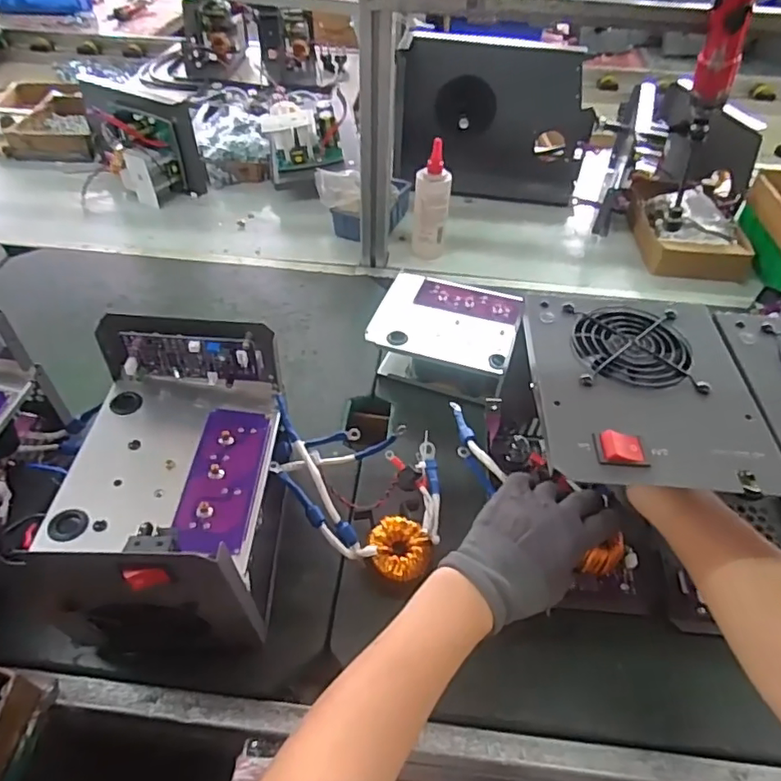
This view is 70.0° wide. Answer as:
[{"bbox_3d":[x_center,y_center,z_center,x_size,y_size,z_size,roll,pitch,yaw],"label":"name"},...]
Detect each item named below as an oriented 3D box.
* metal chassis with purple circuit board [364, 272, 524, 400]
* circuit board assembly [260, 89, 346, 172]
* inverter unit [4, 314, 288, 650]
[{"bbox_3d":[0.069,-0.067,0.707,0.166,0.077,0.138,16,49,12],"label":"metal chassis with purple circuit board"},{"bbox_3d":[-0.161,-0.468,1.008,0.134,0.089,0.110,-7,48,-9],"label":"circuit board assembly"},{"bbox_3d":[-0.178,0.083,0.476,0.153,0.184,0.231,2,47,-1],"label":"inverter unit"}]

